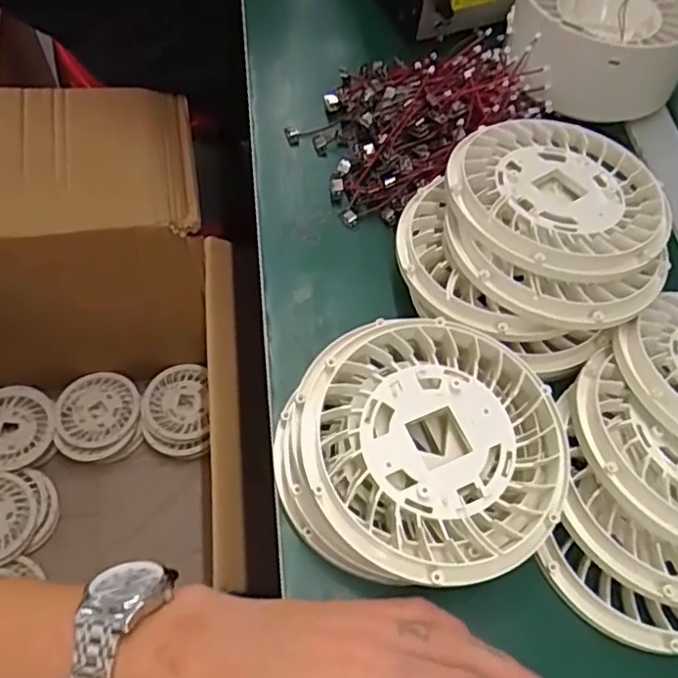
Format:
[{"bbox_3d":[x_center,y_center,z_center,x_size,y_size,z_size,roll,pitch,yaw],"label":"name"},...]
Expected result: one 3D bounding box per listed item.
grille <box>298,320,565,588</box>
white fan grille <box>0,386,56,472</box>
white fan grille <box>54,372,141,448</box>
[{"bbox_3d":[0.048,0.052,0.325,0.127,0.015,0.128,2,60,-3],"label":"grille"},{"bbox_3d":[-0.526,0.139,1.029,0.128,0.012,0.136,29,62,13],"label":"white fan grille"},{"bbox_3d":[-0.392,0.115,1.052,0.128,0.015,0.116,-13,62,-11],"label":"white fan grille"}]

